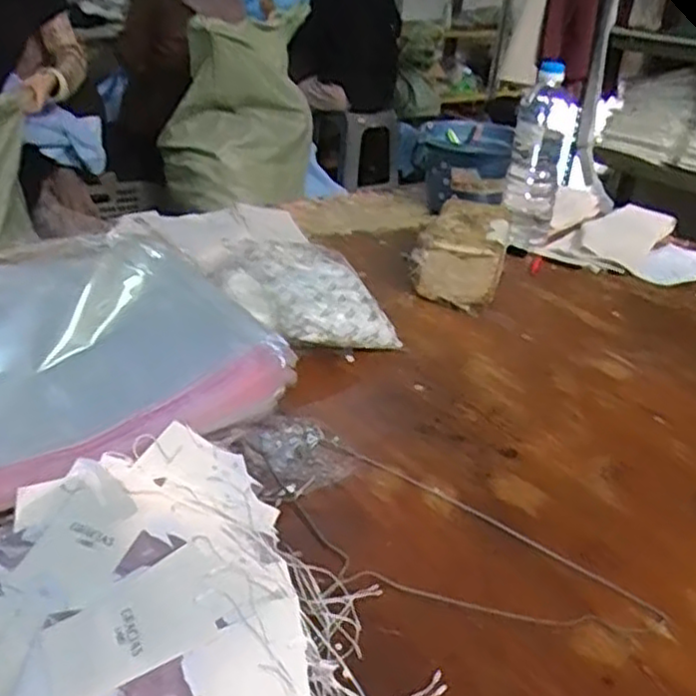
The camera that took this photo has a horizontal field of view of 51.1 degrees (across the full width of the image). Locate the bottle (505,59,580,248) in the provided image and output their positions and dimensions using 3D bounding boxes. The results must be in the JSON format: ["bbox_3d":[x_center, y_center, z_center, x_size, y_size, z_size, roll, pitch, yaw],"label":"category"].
[{"bbox_3d":[0.279,-0.265,1.064,0.084,0.254,0.093,11,30,13],"label":"bottle"}]

